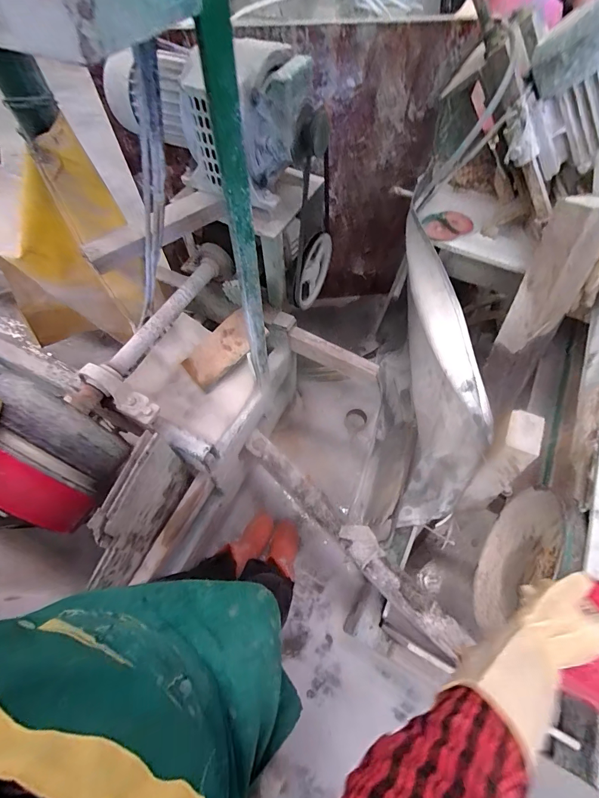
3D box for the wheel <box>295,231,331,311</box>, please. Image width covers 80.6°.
[{"bbox_3d":[0.042,-0.363,1.003,0.034,0.188,0.152,29,64,17],"label":"wheel"}]

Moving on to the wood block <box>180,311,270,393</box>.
[{"bbox_3d":[-0.216,-0.145,0.988,0.241,0.022,0.128,-42,73,4],"label":"wood block"}]

